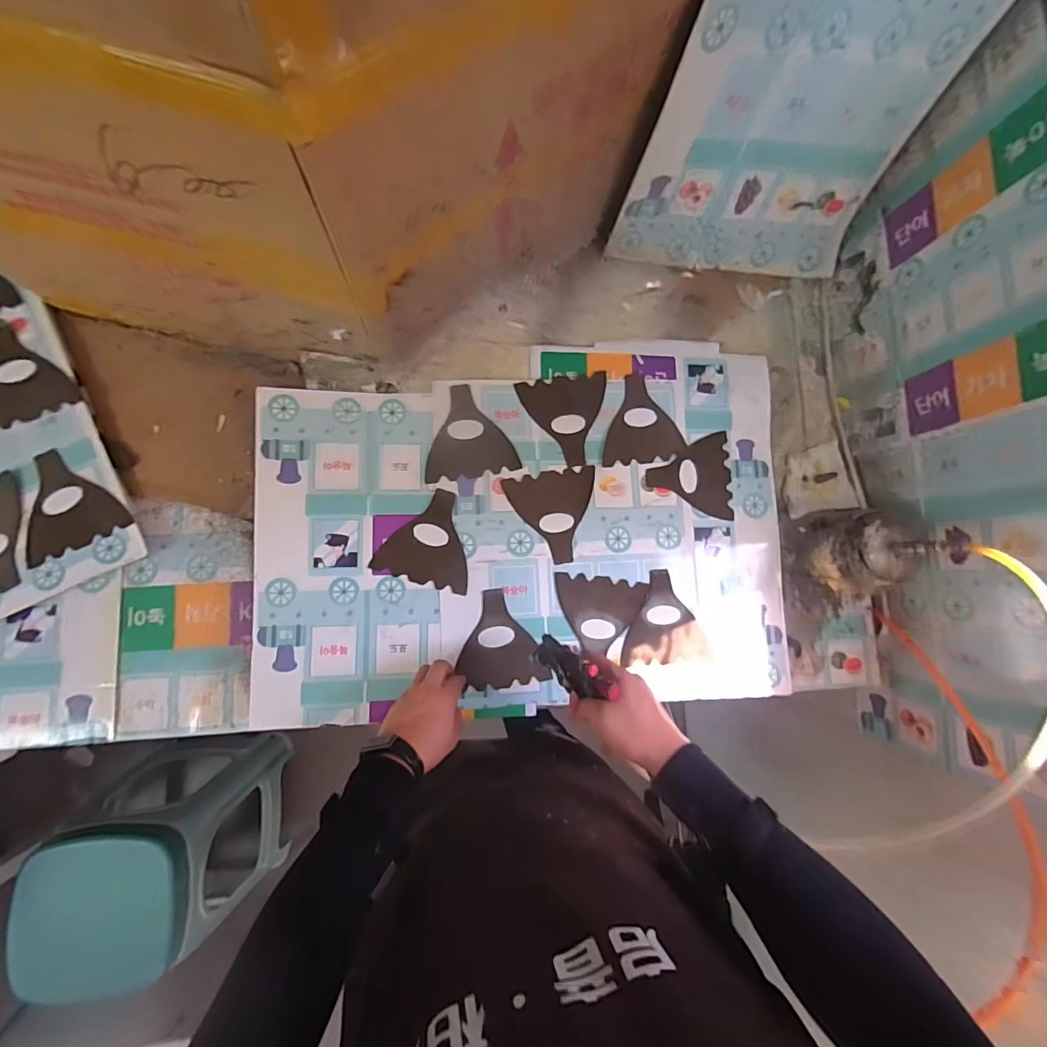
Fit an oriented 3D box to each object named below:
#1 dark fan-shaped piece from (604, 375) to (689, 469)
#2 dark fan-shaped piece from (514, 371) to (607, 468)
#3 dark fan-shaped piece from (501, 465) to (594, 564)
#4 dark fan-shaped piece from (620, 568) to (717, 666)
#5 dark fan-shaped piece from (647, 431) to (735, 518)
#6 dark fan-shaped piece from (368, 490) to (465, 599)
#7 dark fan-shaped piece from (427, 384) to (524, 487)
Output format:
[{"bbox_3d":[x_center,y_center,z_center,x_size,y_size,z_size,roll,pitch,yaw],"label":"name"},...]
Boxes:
[{"bbox_3d":[0.178,-0.156,0.703,0.122,0.004,0.131,-4,88,-6],"label":"dark fan-shaped piece"},{"bbox_3d":[0.067,-0.151,0.688,0.127,0.005,0.131,-11,86,-6],"label":"dark fan-shaped piece"},{"bbox_3d":[0.045,-0.010,0.677,0.127,0.004,0.131,-7,86,-6],"label":"dark fan-shaped piece"},{"bbox_3d":[0.202,0.135,0.678,0.124,0.010,0.129,-4,82,-2],"label":"dark fan-shaped piece"},{"bbox_3d":[0.251,-0.071,0.705,0.128,0.004,0.124,0,85,-6],"label":"dark fan-shaped piece"},{"bbox_3d":[-0.129,0.019,0.655,0.127,0.004,0.129,16,84,-4],"label":"dark fan-shaped piece"},{"bbox_3d":[-0.079,-0.131,0.670,0.128,0.005,0.131,-8,89,-3],"label":"dark fan-shaped piece"}]

